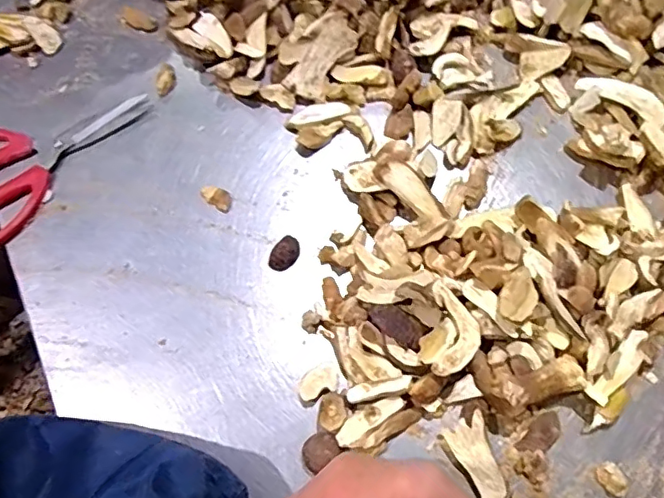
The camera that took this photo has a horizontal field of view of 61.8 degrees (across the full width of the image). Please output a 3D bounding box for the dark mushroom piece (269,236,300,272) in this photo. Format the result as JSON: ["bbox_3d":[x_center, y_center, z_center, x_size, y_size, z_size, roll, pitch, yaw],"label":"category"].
[{"bbox_3d":[-0.034,0.004,0.398,0.017,0.013,0.025,39,74,14],"label":"dark mushroom piece"}]

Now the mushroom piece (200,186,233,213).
[{"bbox_3d":[-0.087,-0.039,0.422,0.025,0.005,0.015,29,71,11],"label":"mushroom piece"}]

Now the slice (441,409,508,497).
[{"bbox_3d":[0.089,0.130,0.340,0.026,0.007,0.052,-25,77,13],"label":"slice"}]

